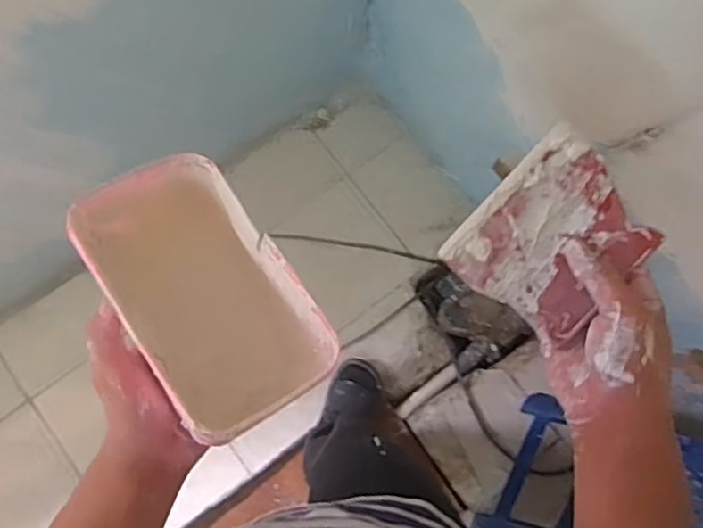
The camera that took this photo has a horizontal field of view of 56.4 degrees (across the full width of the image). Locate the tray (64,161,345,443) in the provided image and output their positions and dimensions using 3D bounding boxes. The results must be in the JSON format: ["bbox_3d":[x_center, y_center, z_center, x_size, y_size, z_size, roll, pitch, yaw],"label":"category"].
[{"bbox_3d":[-0.104,0.025,0.473,0.115,0.086,0.185,-32,77,-9],"label":"tray"}]

